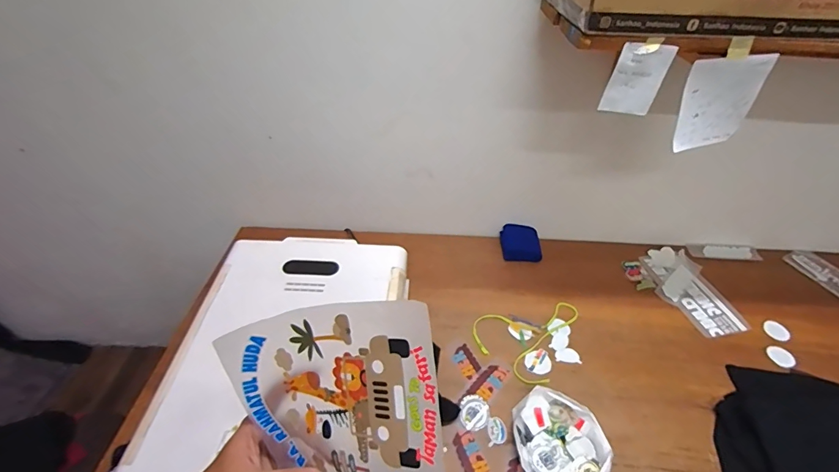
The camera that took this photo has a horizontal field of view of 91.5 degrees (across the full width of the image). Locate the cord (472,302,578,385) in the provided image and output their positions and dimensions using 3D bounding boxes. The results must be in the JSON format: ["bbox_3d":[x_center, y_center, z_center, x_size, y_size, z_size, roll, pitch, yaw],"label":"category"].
[{"bbox_3d":[0.250,0.221,0.991,0.201,0.004,0.261,24,47,23],"label":"cord"}]

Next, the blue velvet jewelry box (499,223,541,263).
[{"bbox_3d":[0.292,0.021,1.180,0.108,0.037,0.121,1,42,-1],"label":"blue velvet jewelry box"}]

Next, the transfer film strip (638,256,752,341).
[{"bbox_3d":[0.721,0.147,1.084,0.133,0.008,0.271,-10,43,-12],"label":"transfer film strip"}]

